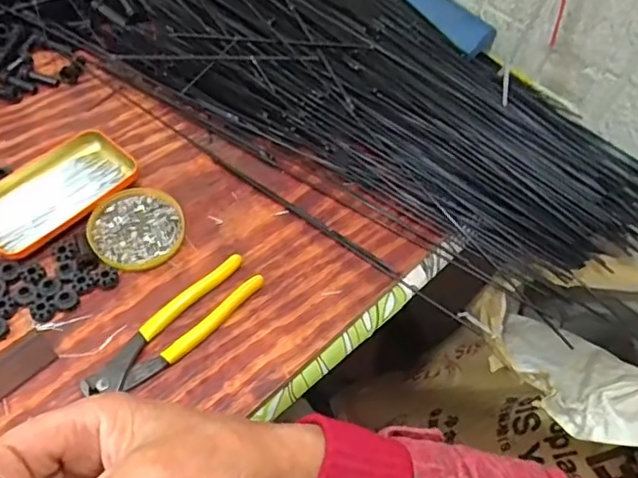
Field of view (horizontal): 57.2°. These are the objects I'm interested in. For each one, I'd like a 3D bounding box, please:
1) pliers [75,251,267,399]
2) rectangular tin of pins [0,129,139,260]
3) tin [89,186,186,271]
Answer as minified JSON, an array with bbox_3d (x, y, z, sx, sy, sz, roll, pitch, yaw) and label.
[{"bbox_3d":[-0.115,0.072,0.476,0.041,0.012,0.160,40,61,20],"label":"pliers"},{"bbox_3d":[-0.244,-0.046,0.536,0.079,0.016,0.139,37,60,18],"label":"rectangular tin of pins"},{"bbox_3d":[-0.166,-0.010,0.533,0.081,0.014,0.085,3,56,-4],"label":"tin"}]

